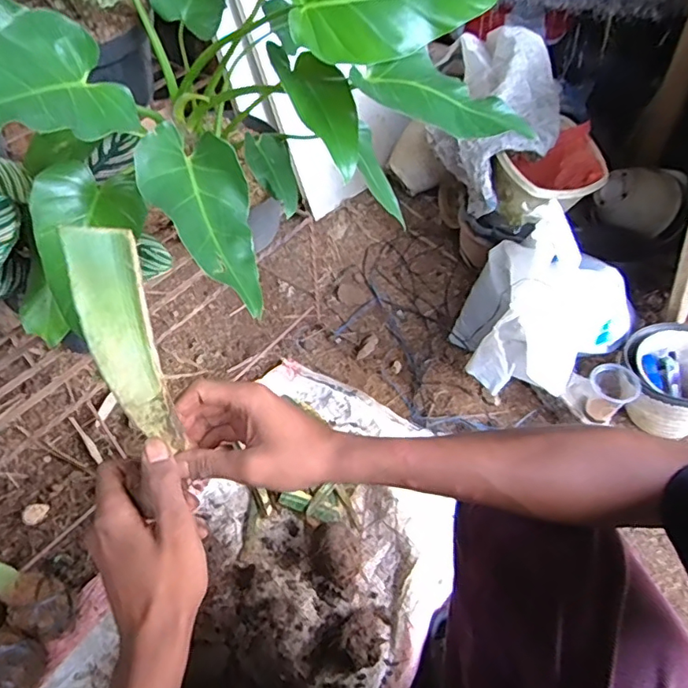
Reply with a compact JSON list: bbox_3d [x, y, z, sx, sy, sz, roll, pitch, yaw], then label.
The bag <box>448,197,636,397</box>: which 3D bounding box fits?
[{"bbox_3d":[0.347,-0.059,0.909,0.303,0.320,0.233,14,48,16],"label":"bag"}]

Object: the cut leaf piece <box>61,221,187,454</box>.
[{"bbox_3d":[-0.139,0.003,0.339,0.040,0.157,0.019,-14,26,-11],"label":"cut leaf piece"}]

